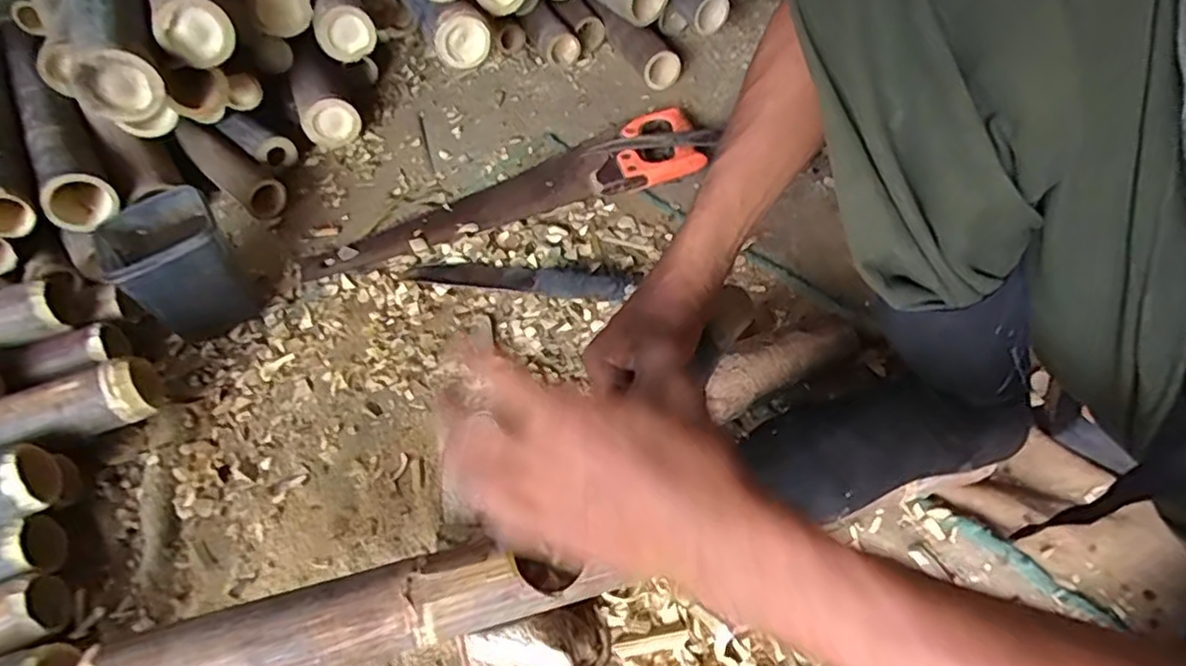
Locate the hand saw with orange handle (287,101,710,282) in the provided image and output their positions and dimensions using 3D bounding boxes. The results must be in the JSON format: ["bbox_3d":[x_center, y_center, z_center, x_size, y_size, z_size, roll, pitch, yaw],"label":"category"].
[{"bbox_3d":[-0.109,-0.182,0.822,0.506,0.034,0.115,-17,54,-6],"label":"hand saw with orange handle"}]

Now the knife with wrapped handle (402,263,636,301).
[{"bbox_3d":[-0.085,-0.064,0.733,0.255,0.022,0.045,5,54,10],"label":"knife with wrapped handle"}]

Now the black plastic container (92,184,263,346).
[{"bbox_3d":[-0.446,-0.070,0.713,0.111,0.125,0.115,-30,56,-16],"label":"black plastic container"}]

